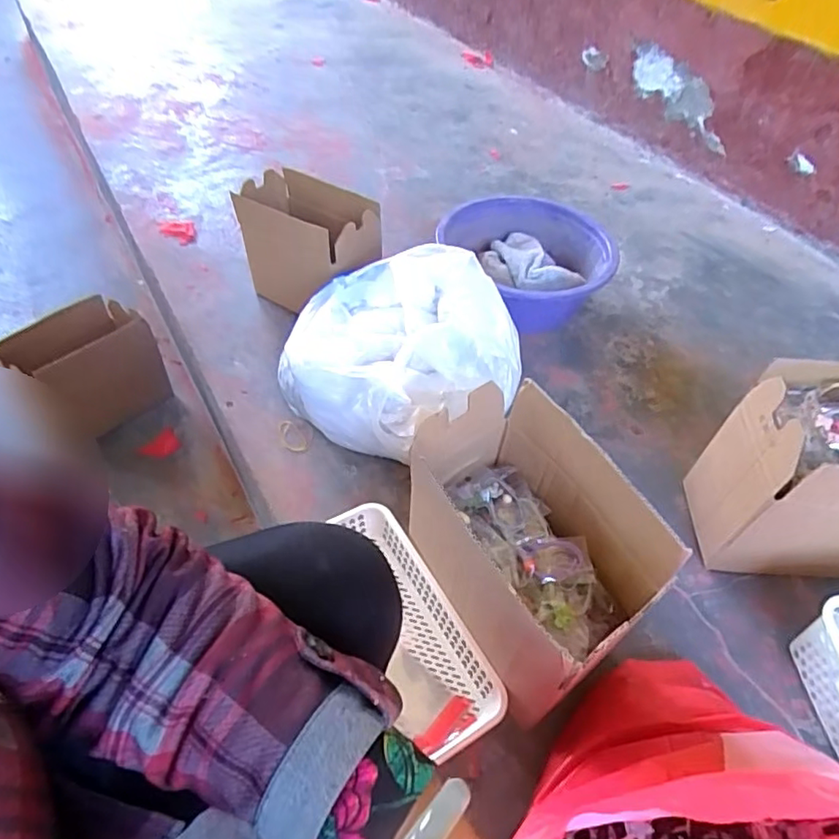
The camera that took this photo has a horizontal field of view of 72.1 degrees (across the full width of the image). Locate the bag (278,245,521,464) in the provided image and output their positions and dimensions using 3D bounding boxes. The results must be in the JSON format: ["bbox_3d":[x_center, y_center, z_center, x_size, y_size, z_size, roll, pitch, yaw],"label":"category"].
[{"bbox_3d":[-0.029,-0.095,0.762,0.266,0.179,0.266,-31,59,-27],"label":"bag"}]

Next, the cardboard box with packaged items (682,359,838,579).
[{"bbox_3d":[0.468,0.070,0.647,0.243,0.213,0.147,6,49,0],"label":"cardboard box with packaged items"}]

